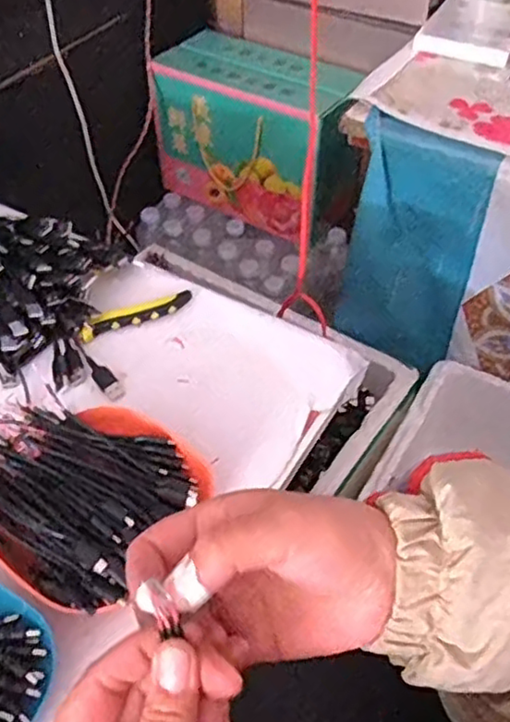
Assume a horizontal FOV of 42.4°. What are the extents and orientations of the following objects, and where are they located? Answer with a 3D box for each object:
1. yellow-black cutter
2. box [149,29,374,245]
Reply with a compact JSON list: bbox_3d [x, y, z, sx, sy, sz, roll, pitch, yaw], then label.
[{"bbox_3d":[-0.106,-0.042,0.594,0.105,0.010,0.018,-21,52,-18],"label":"yellow-black cutter"},{"bbox_3d":[0.008,-0.377,1.112,0.332,0.233,0.149,29,55,23],"label":"box"}]

